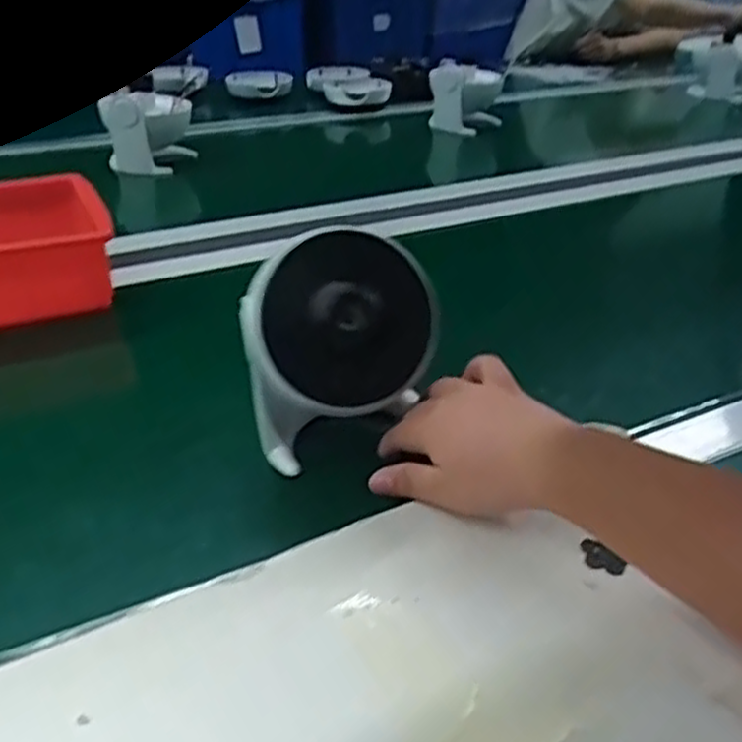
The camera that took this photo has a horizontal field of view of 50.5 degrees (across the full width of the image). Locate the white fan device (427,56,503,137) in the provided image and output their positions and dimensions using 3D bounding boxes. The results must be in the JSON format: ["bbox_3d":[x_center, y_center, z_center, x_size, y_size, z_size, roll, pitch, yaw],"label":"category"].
[{"bbox_3d":[0.161,-0.445,1.276,0.116,0.099,0.076,4,30,5],"label":"white fan device"}]

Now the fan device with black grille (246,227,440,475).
[{"bbox_3d":[-0.017,-0.012,0.479,0.115,0.126,0.065,-2,30,-5],"label":"fan device with black grille"}]

